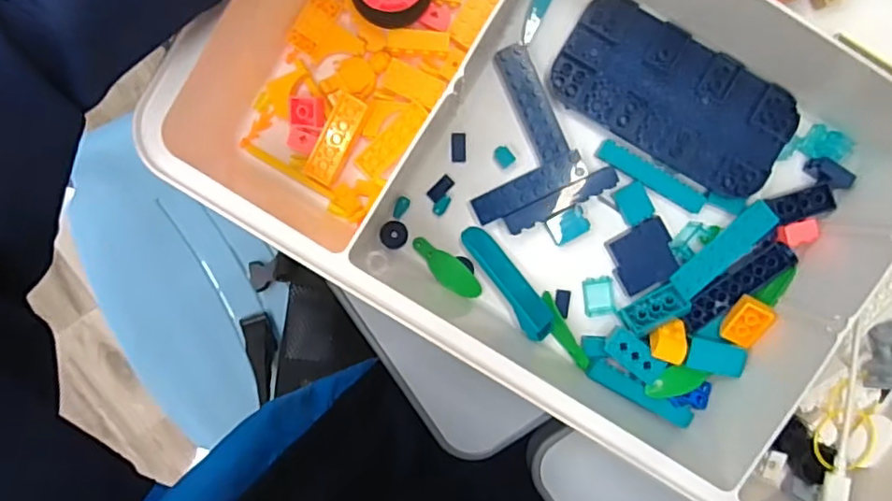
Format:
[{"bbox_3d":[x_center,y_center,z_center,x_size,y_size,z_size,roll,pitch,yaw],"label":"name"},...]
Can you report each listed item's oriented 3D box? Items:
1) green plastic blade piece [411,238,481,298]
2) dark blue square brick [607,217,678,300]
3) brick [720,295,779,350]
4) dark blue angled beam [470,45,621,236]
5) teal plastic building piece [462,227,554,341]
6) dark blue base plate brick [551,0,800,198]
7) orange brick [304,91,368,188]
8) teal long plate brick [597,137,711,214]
[{"bbox_3d":[0.000,0.010,0.324,0.045,0.004,0.016,44,97,-2],"label":"green plastic blade piece"},{"bbox_3d":[0.107,0.004,0.319,0.033,0.007,0.033,-25,95,5],"label":"dark blue square brick"},{"bbox_3d":[0.160,0.038,0.313,0.019,0.007,0.025,31,110,10],"label":"brick"},{"bbox_3d":[0.037,-0.058,0.313,0.070,0.011,0.088,-28,94,5],"label":"dark blue angled beam"},{"bbox_3d":[0.034,0.017,0.319,0.016,0.012,0.070,-35,94,6],"label":"teal plastic building piece"},{"bbox_3d":[0.119,-0.080,0.308,0.123,0.006,0.063,30,97,-1],"label":"dark blue base plate brick"},{"bbox_3d":[-0.058,-0.059,0.312,0.017,0.012,0.048,27,97,0],"label":"orange brick"},{"bbox_3d":[0.111,-0.040,0.318,0.062,0.005,0.010,30,97,-1],"label":"teal long plate brick"}]

